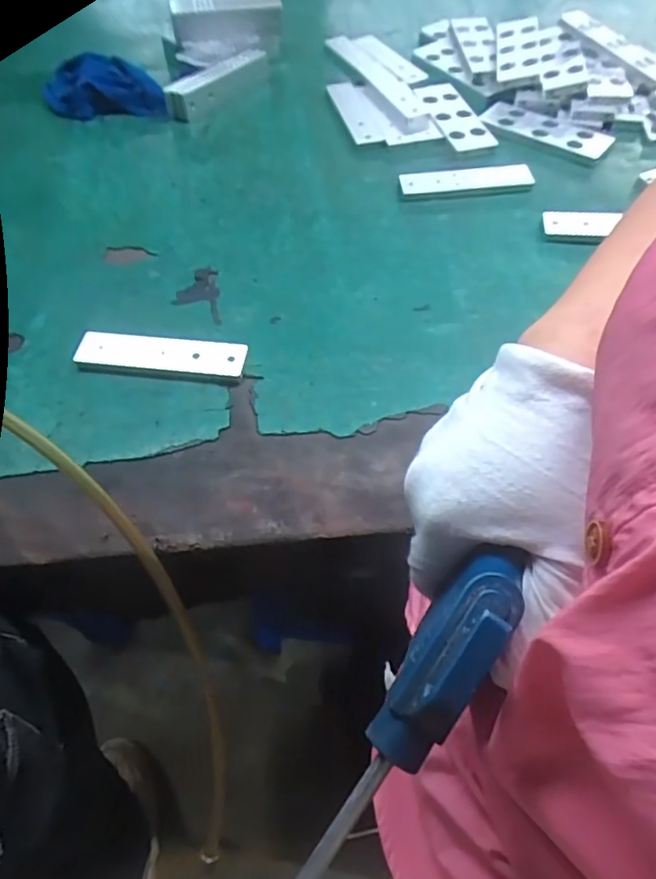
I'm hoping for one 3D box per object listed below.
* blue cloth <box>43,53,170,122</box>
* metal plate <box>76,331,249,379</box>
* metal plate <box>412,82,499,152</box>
[{"bbox_3d":[-0.305,-0.487,0.801,0.163,0.055,0.074,-8,56,-4],"label":"blue cloth"},{"bbox_3d":[-0.154,-0.079,0.543,0.154,0.012,0.040,6,56,5],"label":"metal plate"},{"bbox_3d":[0.166,-0.439,0.786,0.055,0.010,0.162,-21,63,-3],"label":"metal plate"}]

